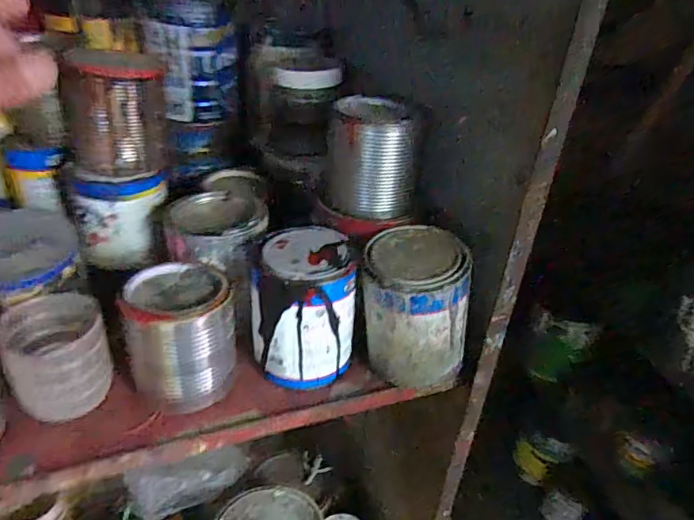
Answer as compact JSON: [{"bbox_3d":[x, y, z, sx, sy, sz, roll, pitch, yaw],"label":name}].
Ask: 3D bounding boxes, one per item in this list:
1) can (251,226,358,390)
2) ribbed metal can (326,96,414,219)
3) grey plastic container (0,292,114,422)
[{"bbox_3d":[-0.042,0.047,0.512,0.101,0.130,0.098,4,31,-2],"label":"can"},{"bbox_3d":[0.024,-0.110,0.534,0.087,0.105,0.081,3,31,-5],"label":"ribbed metal can"},{"bbox_3d":[-0.263,0.088,0.455,0.079,0.089,0.076,-18,38,-34],"label":"grey plastic container"}]

